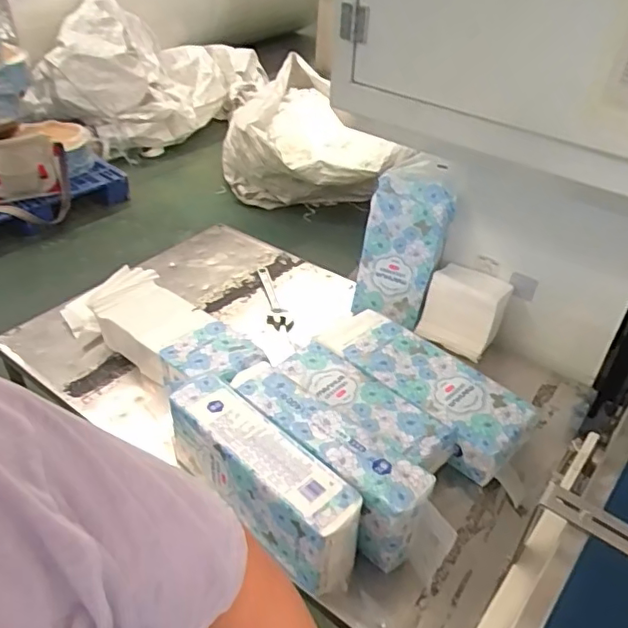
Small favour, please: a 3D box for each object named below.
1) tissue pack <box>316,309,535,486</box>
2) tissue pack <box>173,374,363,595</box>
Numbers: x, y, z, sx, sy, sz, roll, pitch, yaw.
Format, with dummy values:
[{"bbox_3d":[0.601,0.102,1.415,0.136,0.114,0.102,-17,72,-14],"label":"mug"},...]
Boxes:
[{"bbox_3d":[0.212,0.133,1.129,0.169,0.077,0.425,-28,47,-33],"label":"tissue pack"},{"bbox_3d":[-0.082,0.254,0.901,0.362,0.138,0.098,33,47,32],"label":"tissue pack"}]

